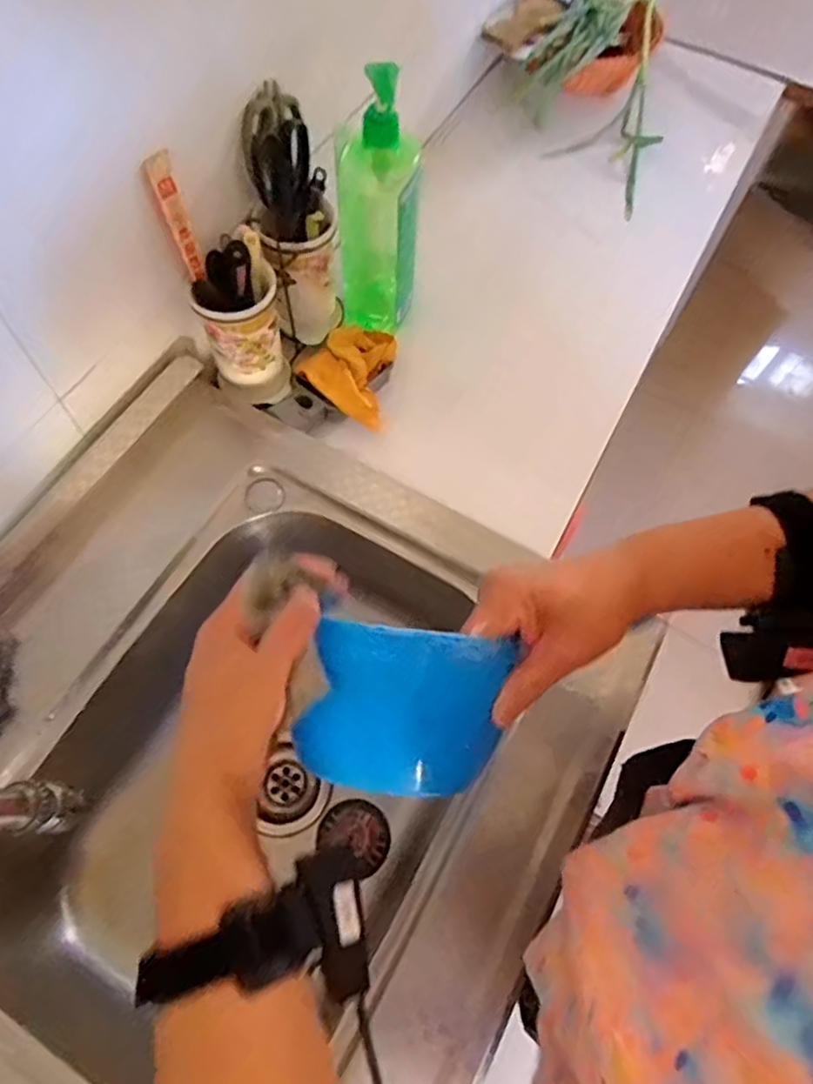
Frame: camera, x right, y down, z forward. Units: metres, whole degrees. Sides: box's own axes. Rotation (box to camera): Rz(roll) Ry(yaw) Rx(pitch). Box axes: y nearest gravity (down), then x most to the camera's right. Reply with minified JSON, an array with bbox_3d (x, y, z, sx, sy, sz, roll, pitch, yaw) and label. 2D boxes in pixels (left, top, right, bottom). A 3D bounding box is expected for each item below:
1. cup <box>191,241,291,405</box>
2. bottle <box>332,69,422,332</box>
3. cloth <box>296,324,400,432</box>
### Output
[{"bbox_3d":[-0.165,-0.223,0.656,0.071,0.121,0.079,5,64,0],"label":"cup"},{"bbox_3d":[-0.027,-0.338,0.668,0.088,0.253,0.064,-1,64,-4],"label":"bottle"},{"bbox_3d":[-0.056,-0.200,0.733,0.106,0.036,0.126,24,65,8],"label":"cloth"}]

